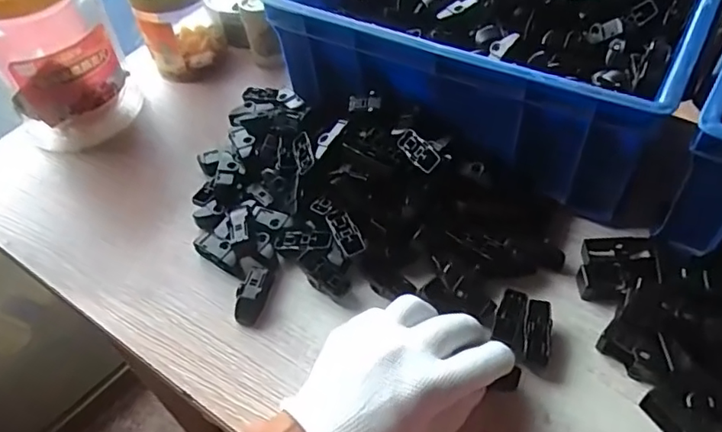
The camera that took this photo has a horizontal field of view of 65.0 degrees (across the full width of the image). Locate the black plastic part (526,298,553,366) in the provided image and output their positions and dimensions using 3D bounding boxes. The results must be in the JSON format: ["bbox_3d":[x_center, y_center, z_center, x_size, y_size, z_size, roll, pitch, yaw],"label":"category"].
[{"bbox_3d":[0.125,0.084,0.400,0.016,0.020,0.045,6,52,10],"label":"black plastic part"}]

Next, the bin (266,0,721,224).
[{"bbox_3d":[0.120,-0.171,0.529,0.342,0.114,0.265,23,56,21],"label":"bin"}]

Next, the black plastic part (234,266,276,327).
[{"bbox_3d":[-0.083,0.060,0.439,0.018,0.019,0.047,14,54,15],"label":"black plastic part"}]

